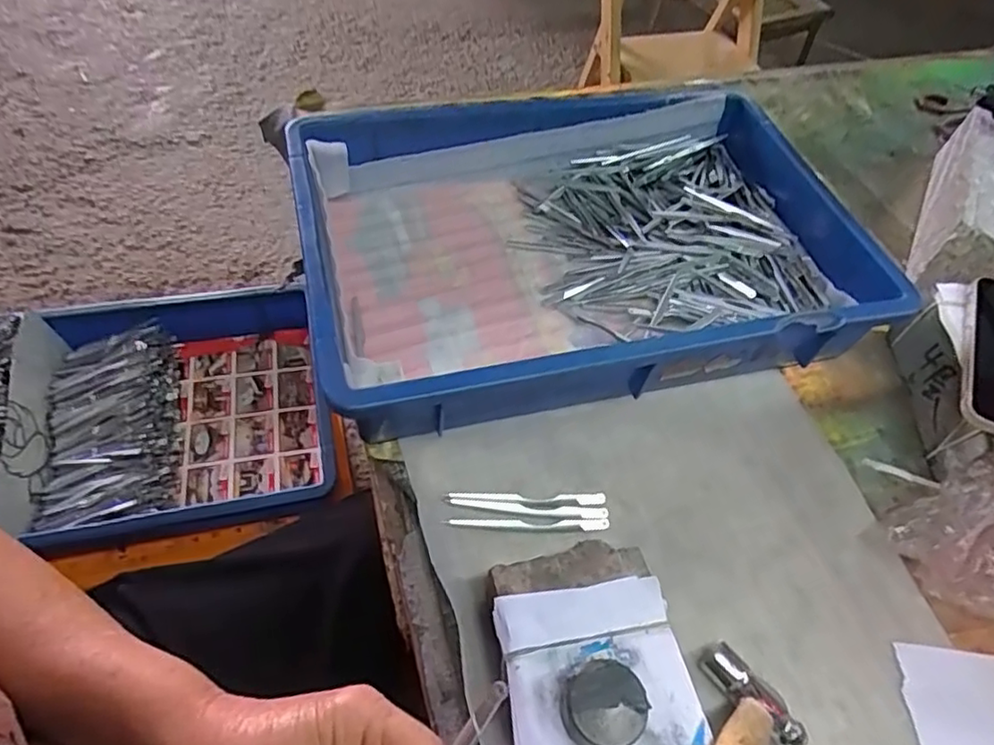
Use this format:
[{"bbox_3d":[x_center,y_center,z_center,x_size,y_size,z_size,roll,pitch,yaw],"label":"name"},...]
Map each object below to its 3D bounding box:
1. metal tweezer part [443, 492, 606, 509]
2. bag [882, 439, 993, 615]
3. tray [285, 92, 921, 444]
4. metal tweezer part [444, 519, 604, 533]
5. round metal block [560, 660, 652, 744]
[{"bbox_3d":[0.020,0.084,0.417,0.106,0.007,0.010,1,55,-4],"label":"metal tweezer part"},{"bbox_3d":[0.314,0.106,0.406,0.091,0.045,0.090,-34,65,-25],"label":"bag"},{"bbox_3d":[0.069,-0.106,0.511,0.427,0.078,0.282,-10,57,-12],"label":"tray"},{"bbox_3d":[0.020,0.099,0.409,0.107,0.009,0.008,0,55,-5],"label":"metal tweezer part"},{"bbox_3d":[0.050,0.161,0.300,0.040,0.018,0.036,-13,57,-15],"label":"round metal block"}]

